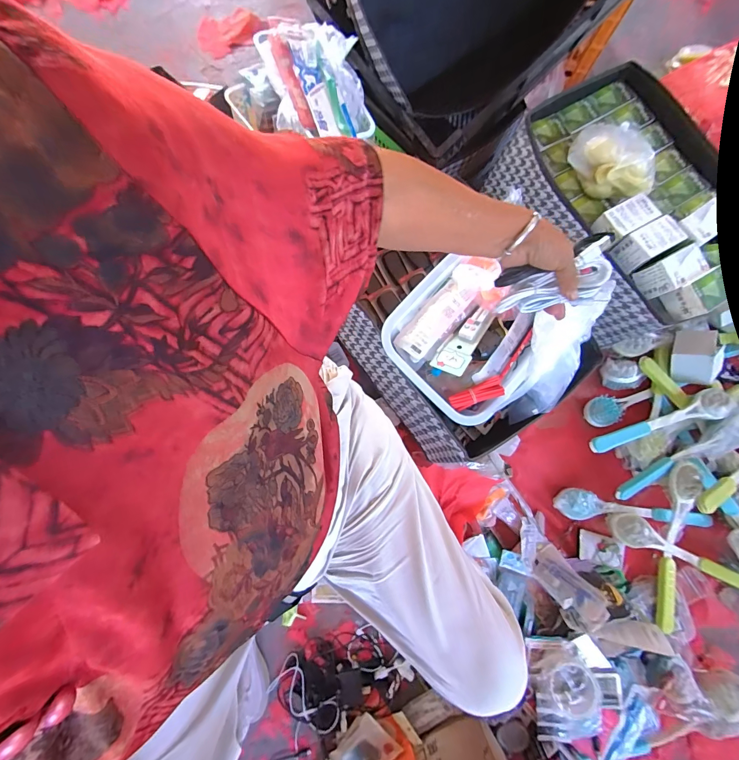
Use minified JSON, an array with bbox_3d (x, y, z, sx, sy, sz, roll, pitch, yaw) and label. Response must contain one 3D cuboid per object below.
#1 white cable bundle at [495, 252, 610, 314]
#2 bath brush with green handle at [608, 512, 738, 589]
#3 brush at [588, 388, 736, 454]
[{"bbox_3d":[0.210,-0.104,0.402,0.132,0.041,0.043,-18,80,3],"label":"white cable bundle"},{"bbox_3d":[0.689,0.394,0.755,0.359,0.062,0.066,29,80,4],"label":"bath brush with green handle"},{"bbox_3d":[0.631,0.092,0.748,0.359,0.045,0.063,-18,80,-4],"label":"brush"}]

